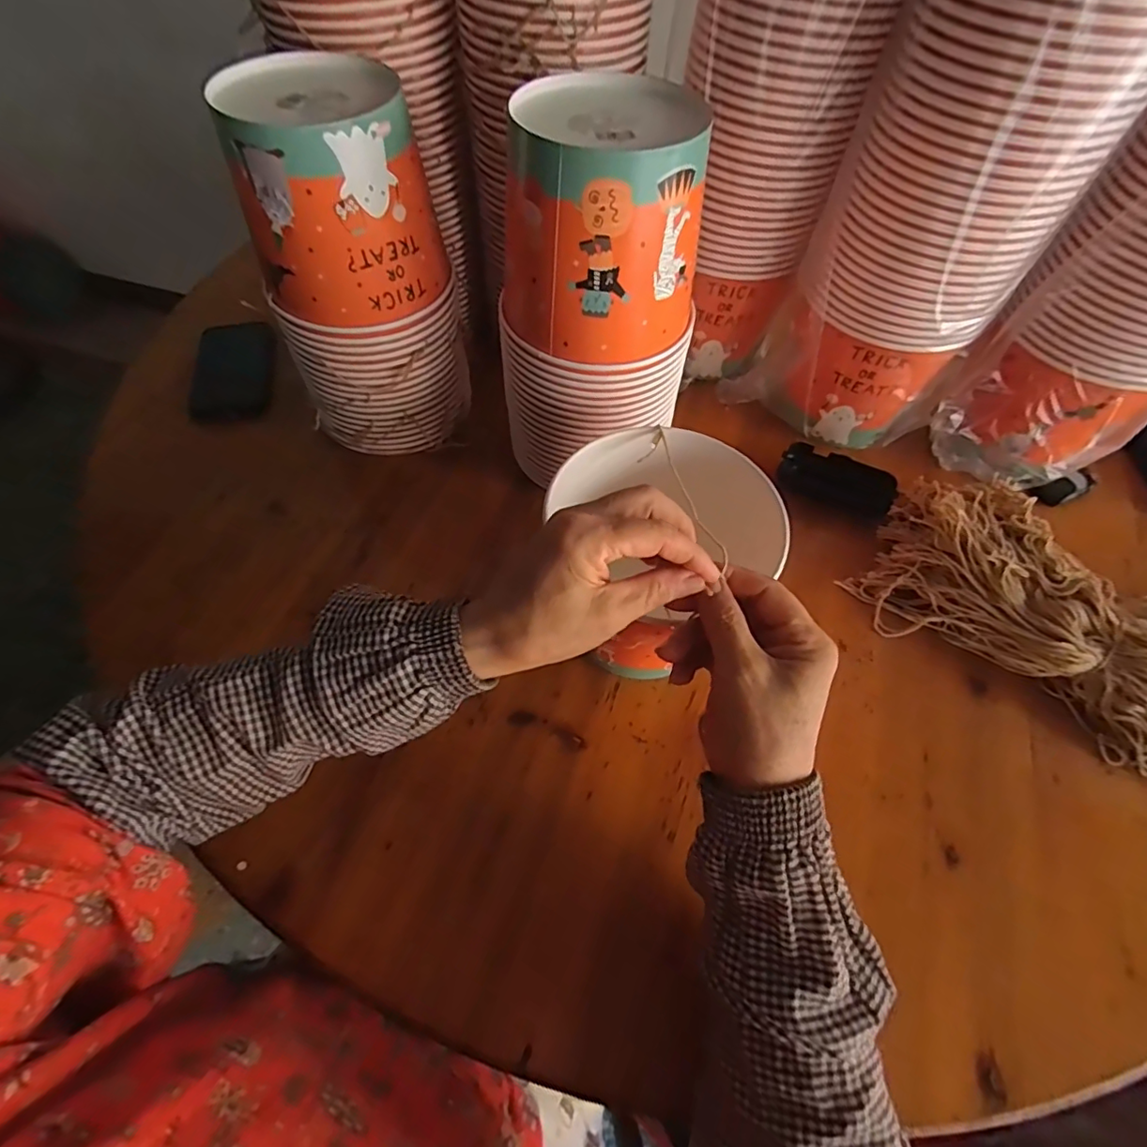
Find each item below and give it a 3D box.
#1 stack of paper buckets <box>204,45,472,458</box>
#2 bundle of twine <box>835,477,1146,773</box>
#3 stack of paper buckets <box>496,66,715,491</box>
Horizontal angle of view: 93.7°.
[{"bbox_3d":[-0.187,-0.249,0.476,0.151,0.279,0.126,11,58,6],"label":"stack of paper buckets"},{"bbox_3d":[0.461,0.036,0.445,0.385,0.071,0.218,33,62,18],"label":"bundle of twine"},{"bbox_3d":[0.015,-0.215,0.432,0.140,0.250,0.129,40,65,22],"label":"stack of paper buckets"}]

